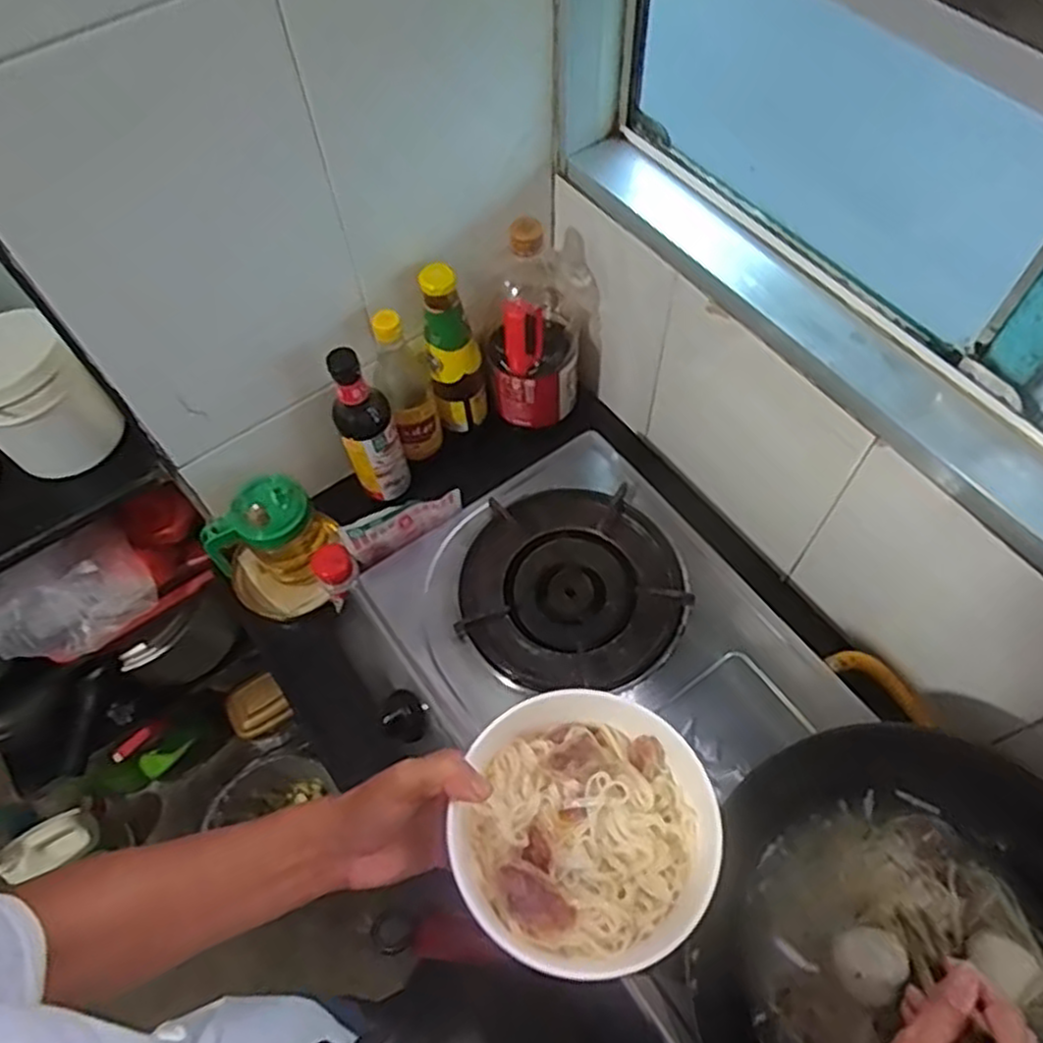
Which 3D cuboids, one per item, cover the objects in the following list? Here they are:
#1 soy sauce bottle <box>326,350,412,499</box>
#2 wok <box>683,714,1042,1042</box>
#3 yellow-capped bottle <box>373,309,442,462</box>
[{"bbox_3d":[-0.175,-0.103,0.869,0.061,0.225,0.051,-20,62,-9],"label":"soy sauce bottle"},{"bbox_3d":[0.297,0.333,0.550,0.334,0.093,0.339,-1,61,2],"label":"wok"},{"bbox_3d":[-0.136,-0.156,0.891,0.059,0.215,0.060,-15,62,-6],"label":"yellow-capped bottle"}]

